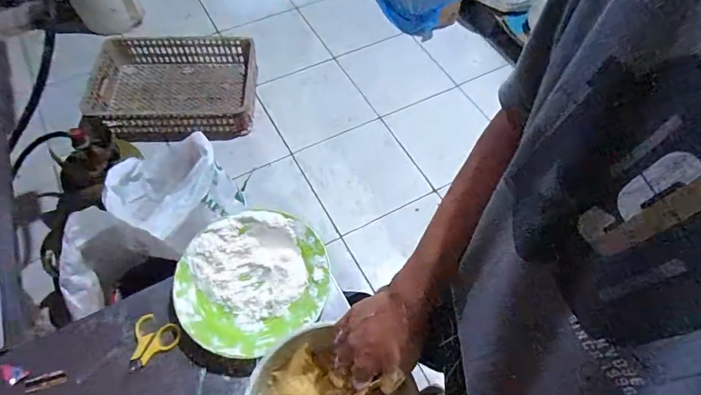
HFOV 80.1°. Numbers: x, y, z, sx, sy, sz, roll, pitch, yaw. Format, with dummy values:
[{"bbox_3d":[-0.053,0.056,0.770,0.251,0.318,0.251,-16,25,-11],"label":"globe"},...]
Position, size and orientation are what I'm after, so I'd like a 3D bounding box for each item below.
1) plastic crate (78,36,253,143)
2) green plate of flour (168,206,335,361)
[{"bbox_3d":[-0.720,-0.454,1.686,0.639,0.144,0.480,-1,62,-5],"label":"plastic crate"},{"bbox_3d":[-0.143,0.119,0.620,0.219,0.038,0.203,1,60,-2],"label":"green plate of flour"}]

